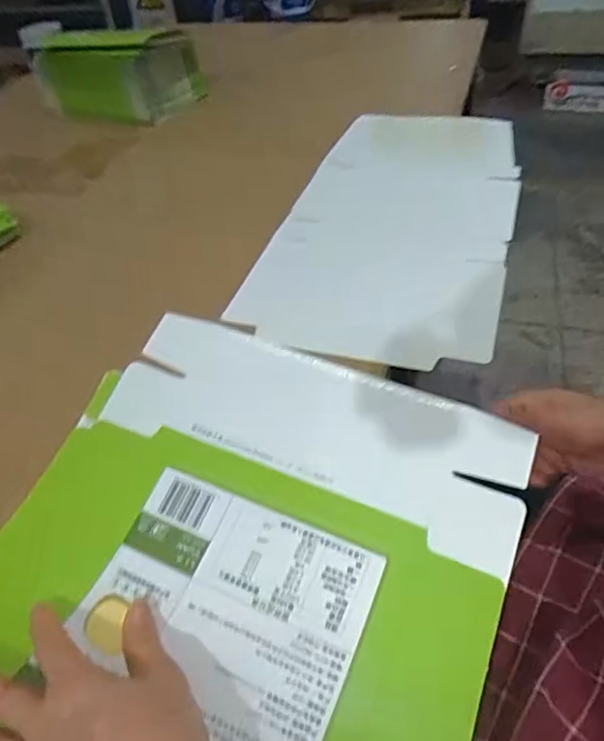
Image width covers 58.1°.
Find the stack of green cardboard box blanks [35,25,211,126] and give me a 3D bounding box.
[{"bbox_3d":[-0.375,-0.620,1.118,0.277,0.152,0.190,7,42,13],"label":"stack of green cardboard box blanks"}]

